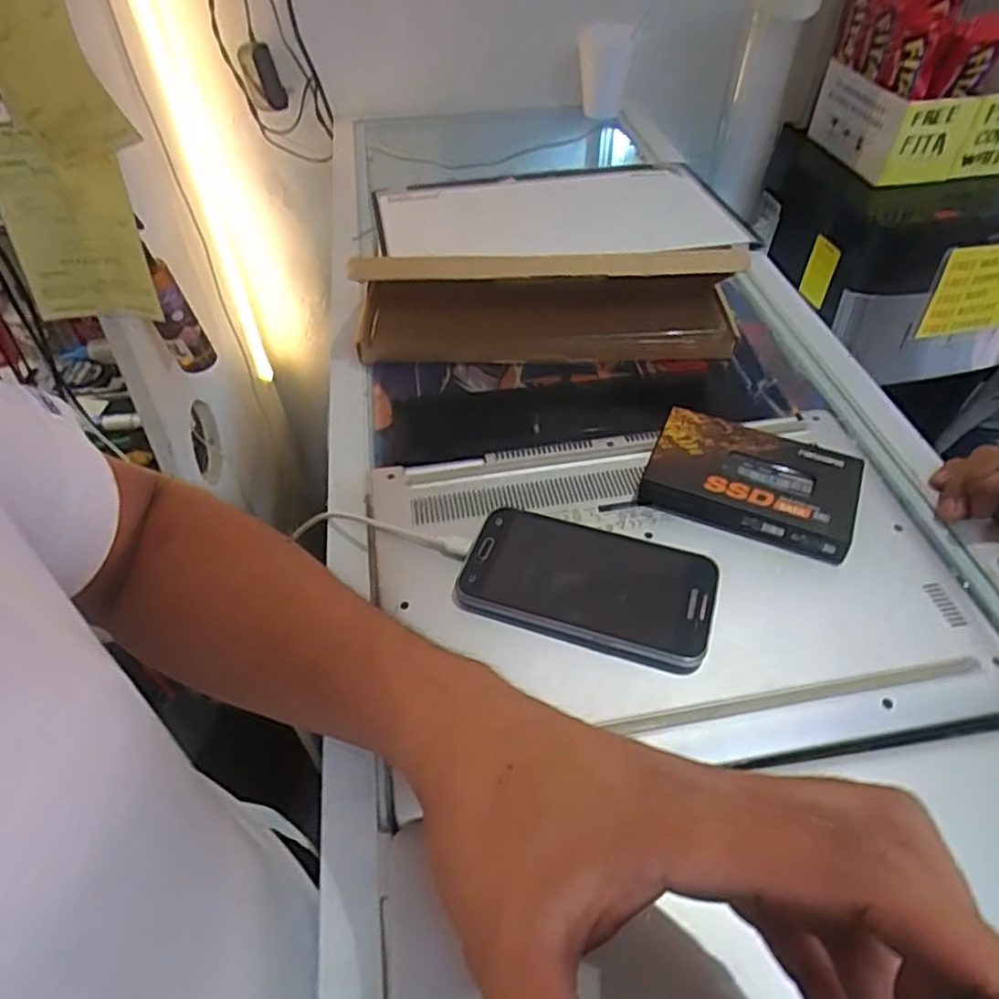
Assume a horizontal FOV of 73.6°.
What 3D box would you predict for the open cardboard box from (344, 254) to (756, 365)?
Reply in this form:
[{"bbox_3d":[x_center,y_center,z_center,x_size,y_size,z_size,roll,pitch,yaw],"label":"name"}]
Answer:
[{"bbox_3d":[0.035,-0.168,0.521,0.282,0.087,0.107,-1,48,1],"label":"open cardboard box"}]

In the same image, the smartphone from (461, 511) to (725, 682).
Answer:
[{"bbox_3d":[0.047,0.044,0.353,0.128,0.012,0.068,14,50,14],"label":"smartphone"}]

